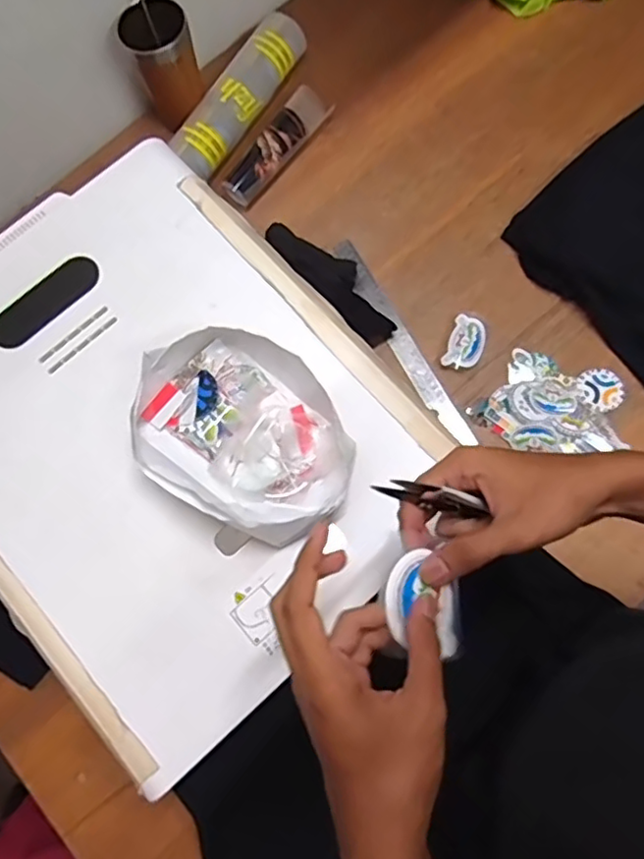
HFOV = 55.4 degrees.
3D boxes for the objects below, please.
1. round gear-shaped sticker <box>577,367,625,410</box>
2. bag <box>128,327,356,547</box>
[{"bbox_3d":[0.331,-0.049,0.728,0.055,0.004,0.050,-1,75,2],"label":"round gear-shaped sticker"},{"bbox_3d":[-0.067,0.001,0.538,0.199,0.044,0.151,28,77,9],"label":"bag"}]

